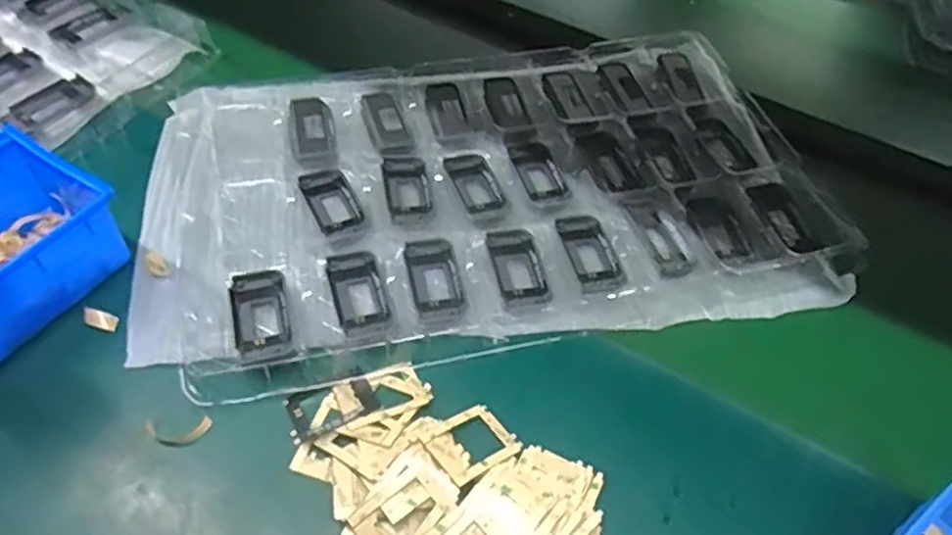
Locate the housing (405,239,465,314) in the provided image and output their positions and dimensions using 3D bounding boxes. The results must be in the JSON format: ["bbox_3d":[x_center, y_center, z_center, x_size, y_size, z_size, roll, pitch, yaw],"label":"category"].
[{"bbox_3d":[-0.031,0.004,0.492,0.035,0.007,0.065,-8,53,-11],"label":"housing"}]

